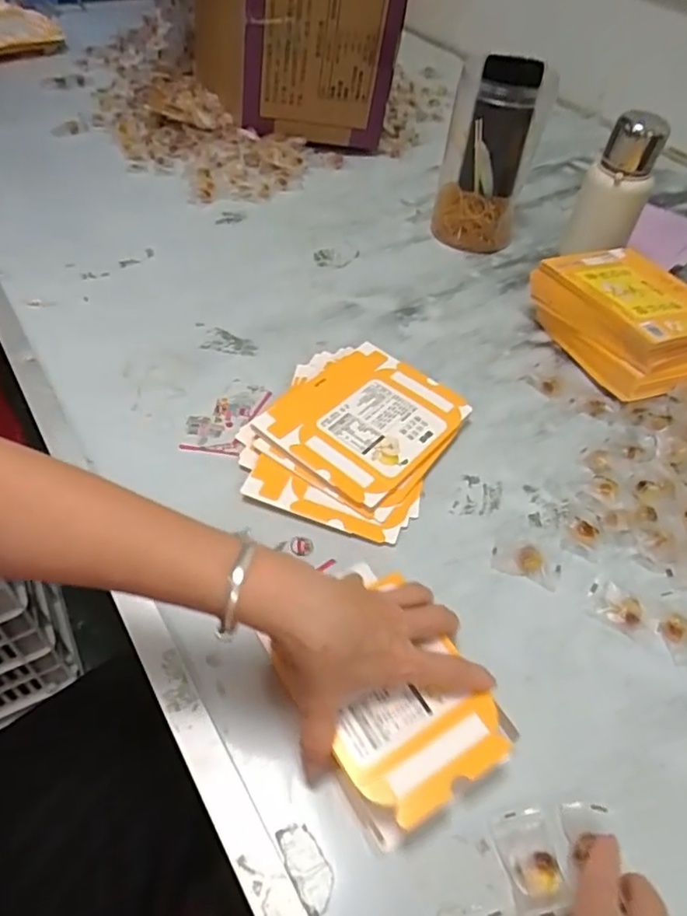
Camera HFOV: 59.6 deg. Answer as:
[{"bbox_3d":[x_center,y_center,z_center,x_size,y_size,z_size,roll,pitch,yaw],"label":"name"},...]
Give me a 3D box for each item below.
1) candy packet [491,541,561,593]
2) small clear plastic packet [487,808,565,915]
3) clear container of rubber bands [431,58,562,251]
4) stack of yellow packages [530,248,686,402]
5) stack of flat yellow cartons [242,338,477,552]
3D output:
[{"bbox_3d":[0.150,0.085,0.491,0.055,0.008,0.032,20,50,13],"label":"candy packet"},{"bbox_3d":[0.110,0.237,0.352,0.032,0.004,0.054,-15,39,-1],"label":"small clear plastic packet"},{"bbox_3d":[0.185,-0.380,0.770,0.113,0.199,0.101,13,49,7],"label":"clear container of rubber bands"},{"bbox_3d":[0.319,-0.153,0.666,0.141,0.077,0.190,-17,52,-18],"label":"stack of yellow packages"},{"bbox_3d":[0.009,-0.025,0.564,0.169,0.025,0.210,23,51,15],"label":"stack of flat yellow cartons"}]

